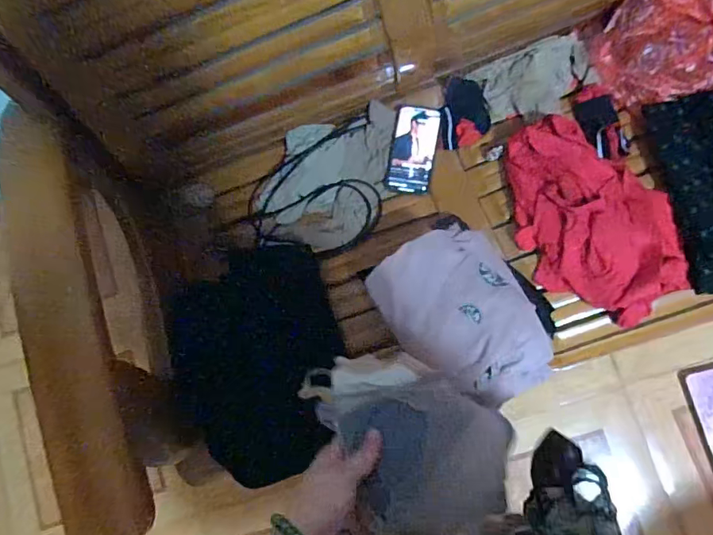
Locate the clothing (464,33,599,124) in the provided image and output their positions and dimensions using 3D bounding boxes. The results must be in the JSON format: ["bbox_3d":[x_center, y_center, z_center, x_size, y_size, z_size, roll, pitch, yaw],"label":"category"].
[{"bbox_3d":[0.307,-0.315,0.815,0.179,0.026,0.123,-23,81,4],"label":"clothing"}]

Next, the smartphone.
[{"bbox_3d":[0.099,-0.205,0.833,0.078,0.011,0.150,8,84,8],"label":"smartphone"}]

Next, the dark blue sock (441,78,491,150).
[{"bbox_3d":[0.190,-0.268,0.831,0.082,0.024,0.113,-4,83,6],"label":"dark blue sock"}]

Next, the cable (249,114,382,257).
[{"bbox_3d":[-0.053,-0.119,0.832,0.271,0.028,0.188,-34,80,2],"label":"cable"}]

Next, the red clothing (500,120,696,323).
[{"bbox_3d":[0.346,-0.079,0.722,0.196,0.056,0.324,-33,80,2],"label":"red clothing"}]

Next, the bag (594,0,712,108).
[{"bbox_3d":[0.502,-0.358,0.732,0.211,0.100,0.164,-10,81,7],"label":"bag"}]

